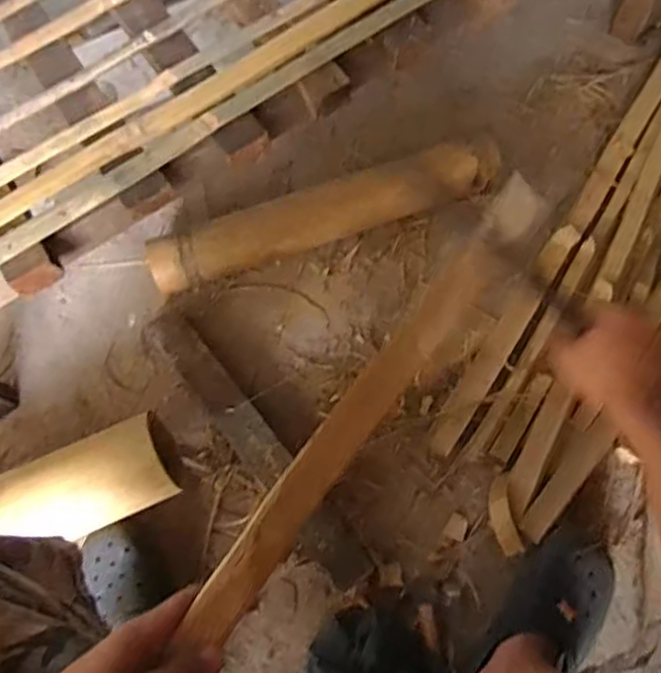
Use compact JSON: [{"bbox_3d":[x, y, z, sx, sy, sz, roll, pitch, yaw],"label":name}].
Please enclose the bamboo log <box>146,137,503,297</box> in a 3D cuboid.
[{"bbox_3d":[-0.012,-0.203,1.033,0.587,0.091,0.102,-18,68,-5],"label":"bamboo log"}]

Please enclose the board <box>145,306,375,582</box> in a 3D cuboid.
[{"bbox_3d":[-0.119,0.154,0.917,0.067,0.045,0.508,-37,71,-12],"label":"board"}]

